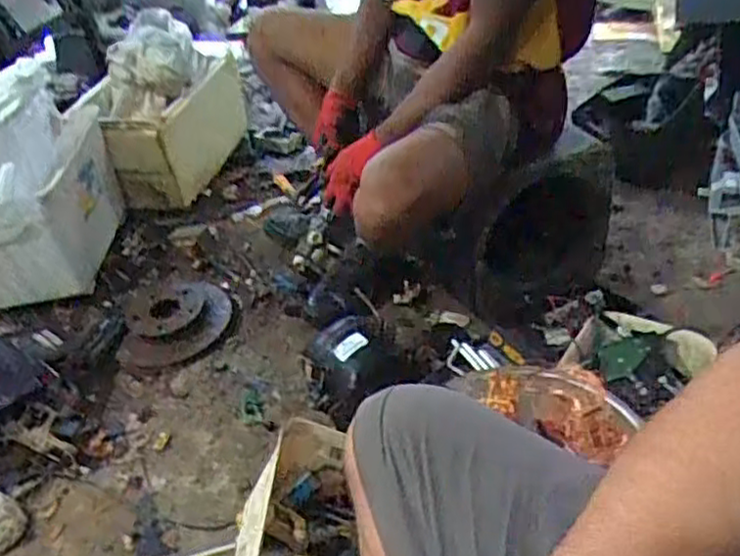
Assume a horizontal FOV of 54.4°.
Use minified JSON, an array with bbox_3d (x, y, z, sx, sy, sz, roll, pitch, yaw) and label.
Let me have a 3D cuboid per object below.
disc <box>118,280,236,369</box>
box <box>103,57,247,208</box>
[{"bbox_3d":[-0.379,0.084,1.434,0.201,0.054,0.218,-4,35,3],"label":"disc"},{"bbox_3d":[-0.476,-0.399,1.875,0.165,0.212,0.484,3,36,13],"label":"box"}]

